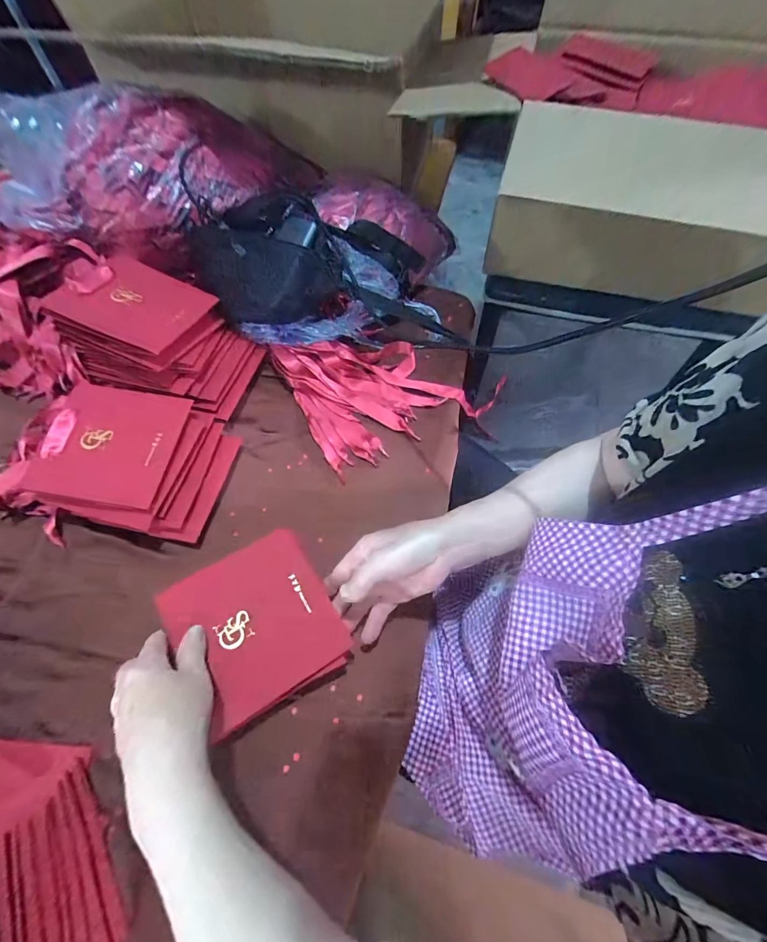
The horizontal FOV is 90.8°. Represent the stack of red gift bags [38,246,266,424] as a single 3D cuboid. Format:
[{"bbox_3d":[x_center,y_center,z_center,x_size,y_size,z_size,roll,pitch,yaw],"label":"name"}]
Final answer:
[{"bbox_3d":[-0.284,-0.178,0.487,0.197,0.118,0.156,12,63,7],"label":"stack of red gift bags"}]

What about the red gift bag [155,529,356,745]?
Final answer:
[{"bbox_3d":[-0.121,0.145,0.365,0.138,0.029,0.144,-28,65,-13],"label":"red gift bag"}]

